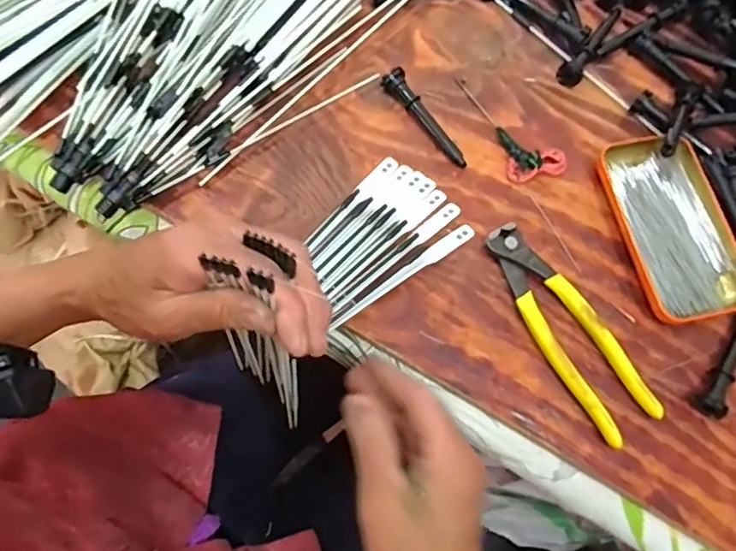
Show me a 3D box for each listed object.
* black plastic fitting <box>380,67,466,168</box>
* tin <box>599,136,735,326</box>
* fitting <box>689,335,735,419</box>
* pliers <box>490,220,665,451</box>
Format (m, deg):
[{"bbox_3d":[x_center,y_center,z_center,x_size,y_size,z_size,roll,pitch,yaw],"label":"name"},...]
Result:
[{"bbox_3d":[0.046,-0.122,0.431,0.016,0.018,0.091,-39,79,-15],"label":"black plastic fitting"},{"bbox_3d":[0.230,-0.036,0.414,0.077,0.014,0.140,-10,73,-7],"label":"tin"},{"bbox_3d":[0.258,0.059,0.391,0.015,0.018,0.092,37,73,8],"label":"fitting"},{"bbox_3d":[0.137,0.036,0.391,0.047,0.017,0.162,-30,76,-13],"label":"pliers"}]

